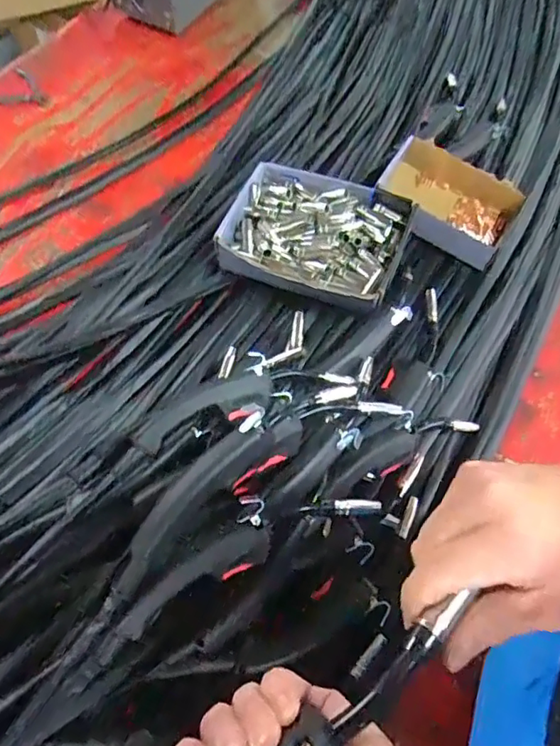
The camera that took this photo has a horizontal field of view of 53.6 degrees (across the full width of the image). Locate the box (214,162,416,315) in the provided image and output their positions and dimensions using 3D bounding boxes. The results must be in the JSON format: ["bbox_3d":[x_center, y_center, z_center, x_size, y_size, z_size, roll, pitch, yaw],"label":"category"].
[{"bbox_3d":[0.046,-0.196,0.791,0.255,0.047,0.191,22,64,10],"label":"box"}]

